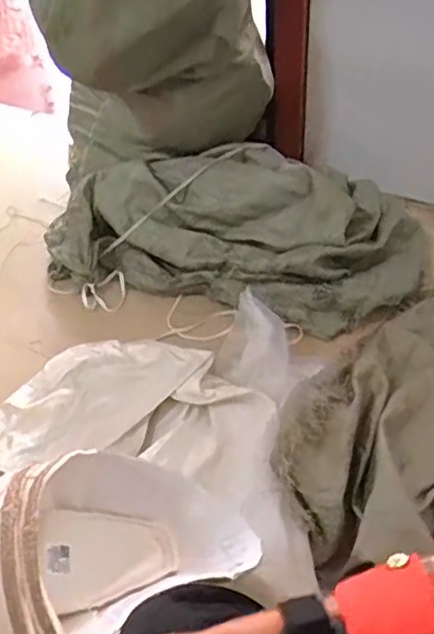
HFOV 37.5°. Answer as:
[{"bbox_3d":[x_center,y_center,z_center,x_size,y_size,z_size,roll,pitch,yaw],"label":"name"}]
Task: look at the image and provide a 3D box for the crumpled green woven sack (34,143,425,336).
[{"bbox_3d":[0.027,-0.176,1.244,0.747,0.178,0.373,3,44,7],"label":"crumpled green woven sack"}]

